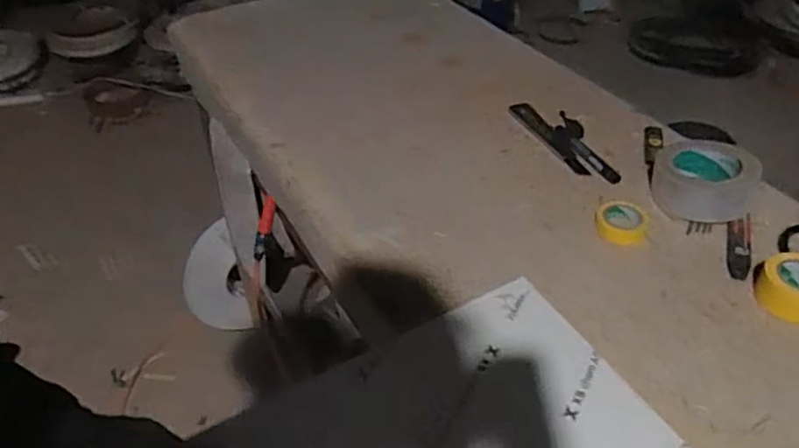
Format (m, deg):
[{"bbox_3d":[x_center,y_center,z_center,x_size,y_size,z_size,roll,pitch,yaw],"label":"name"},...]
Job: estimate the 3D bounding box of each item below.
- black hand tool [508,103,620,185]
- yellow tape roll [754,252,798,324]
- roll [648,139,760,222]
[{"bbox_3d":[0.234,-0.119,0.878,0.065,0.022,0.206,-23,51,-21],"label":"black hand tool"},{"bbox_3d":[0.400,0.063,0.641,0.064,0.035,0.063,-1,43,1],"label":"yellow tape roll"},{"bbox_3d":[0.365,-0.051,0.766,0.109,0.047,0.113,-1,43,1],"label":"roll"}]

